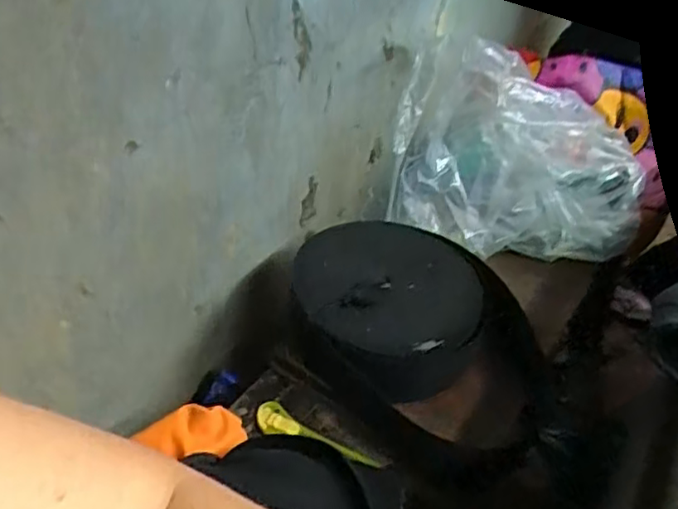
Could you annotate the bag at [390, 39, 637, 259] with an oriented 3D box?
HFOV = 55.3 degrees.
[{"bbox_3d":[0.236,-0.138,0.859,0.330,0.218,0.178,5,39,-2],"label":"bag"}]

